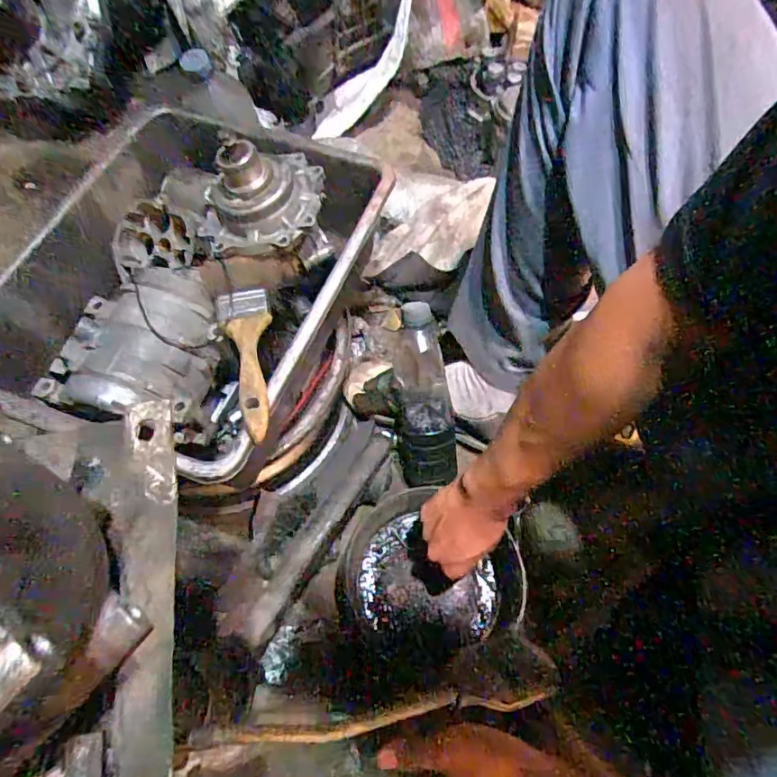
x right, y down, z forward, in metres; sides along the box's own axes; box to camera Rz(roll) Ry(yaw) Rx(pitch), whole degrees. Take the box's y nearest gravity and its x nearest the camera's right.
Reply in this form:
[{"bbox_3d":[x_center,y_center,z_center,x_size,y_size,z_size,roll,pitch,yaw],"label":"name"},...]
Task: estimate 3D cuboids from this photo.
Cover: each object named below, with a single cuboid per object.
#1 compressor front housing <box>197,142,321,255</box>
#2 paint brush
[{"bbox_3d":[-0.123,-0.192,0.493,0.130,0.071,0.094,-19,64,-10],"label":"compressor front housing"},{"bbox_3d":[-0.115,-0.027,0.446,0.043,0.015,0.154,-16,64,-9],"label":"paint brush"}]

